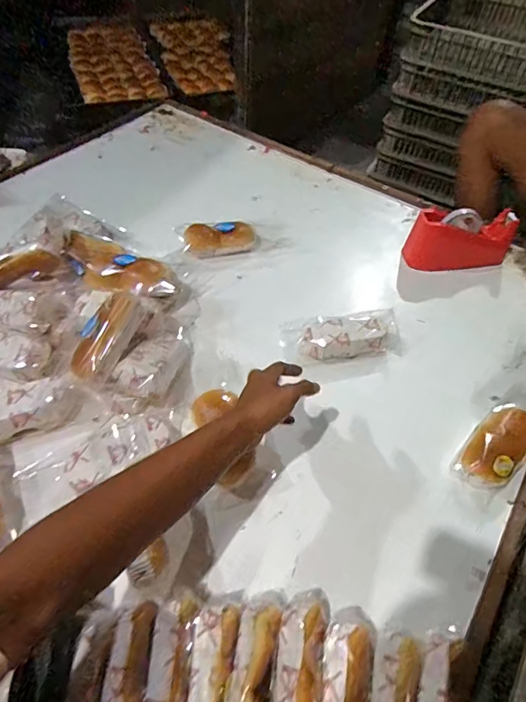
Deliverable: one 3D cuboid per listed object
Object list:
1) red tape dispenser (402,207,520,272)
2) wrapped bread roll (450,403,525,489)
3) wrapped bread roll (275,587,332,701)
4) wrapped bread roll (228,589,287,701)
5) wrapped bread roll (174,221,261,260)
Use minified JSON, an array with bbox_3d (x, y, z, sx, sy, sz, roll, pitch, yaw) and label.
[{"bbox_3d":[0.400,-0.221,0.904,0.210,0.099,0.096,-5,54,-8],"label":"red tape dispenser"},{"bbox_3d":[0.338,0.141,0.644,0.146,0.052,0.077,-36,63,-26],"label":"wrapped bread roll"},{"bbox_3d":[0.039,0.343,0.471,0.055,0.061,0.169,10,53,4],"label":"wrapped bread roll"},{"bbox_3d":[-0.007,0.333,0.474,0.047,0.058,0.152,9,53,3],"label":"wrapped bread roll"},{"bbox_3d":[-0.090,-0.226,0.898,0.169,0.052,0.076,-1,53,-4],"label":"wrapped bread roll"}]

